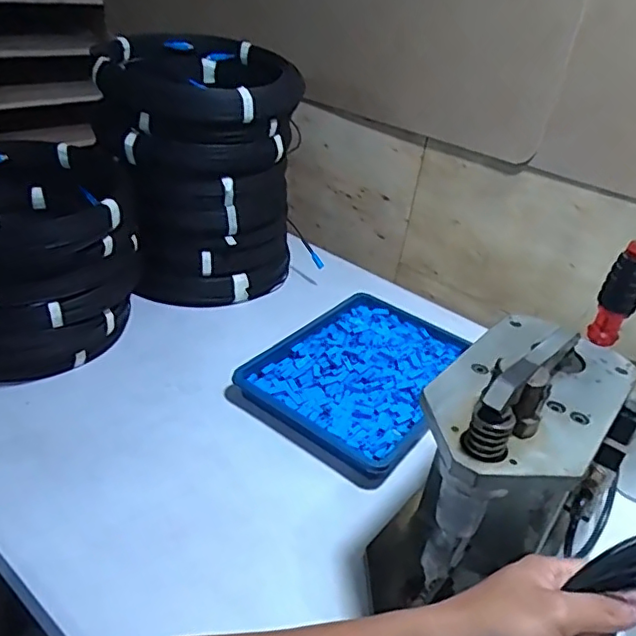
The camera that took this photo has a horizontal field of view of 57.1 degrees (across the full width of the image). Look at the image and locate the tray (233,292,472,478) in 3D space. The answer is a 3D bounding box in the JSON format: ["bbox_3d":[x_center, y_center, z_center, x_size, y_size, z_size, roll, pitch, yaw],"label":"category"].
[{"bbox_3d":[0.075,0.069,0.844,0.232,0.032,0.333,26,37,26],"label":"tray"}]

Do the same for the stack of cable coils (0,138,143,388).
[{"bbox_3d":[-0.388,-0.079,0.791,0.262,0.248,0.281,-1,34,-14],"label":"stack of cable coils"}]

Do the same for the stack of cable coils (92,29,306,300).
[{"bbox_3d":[-0.187,-0.244,0.972,0.281,0.354,0.277,2,33,-10],"label":"stack of cable coils"}]

